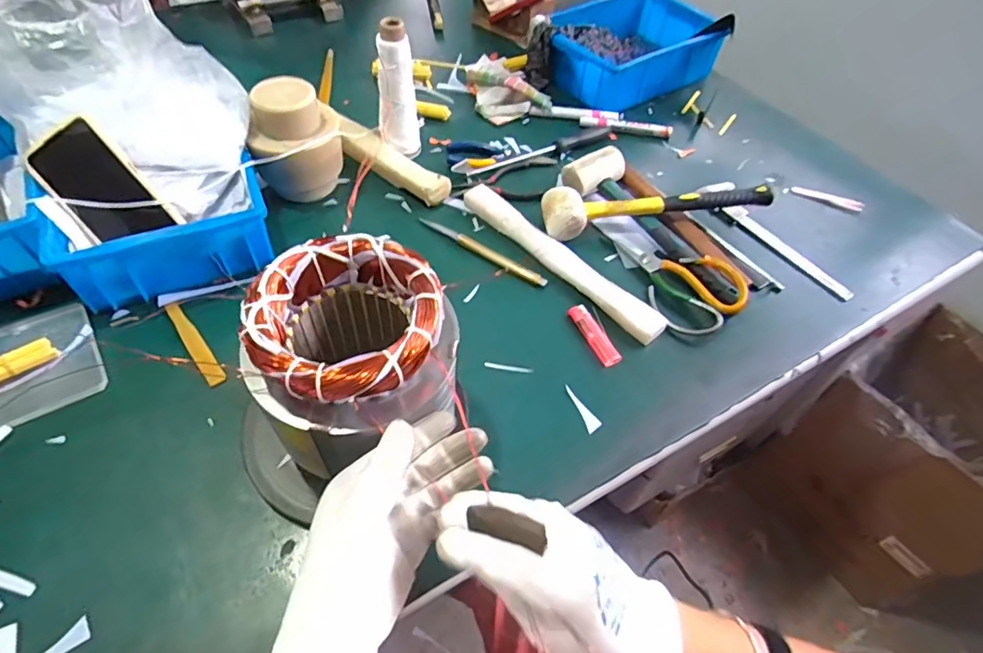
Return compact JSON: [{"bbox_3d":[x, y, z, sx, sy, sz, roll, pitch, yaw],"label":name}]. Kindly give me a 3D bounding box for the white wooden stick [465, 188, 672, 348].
[{"bbox_3d":[0.078,-0.081,0.618,0.031,0.025,0.295,-35,62,-28],"label":"white wooden stick"}]

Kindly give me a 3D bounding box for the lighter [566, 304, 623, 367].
[{"bbox_3d":[0.110,0.008,0.557,0.022,0.007,0.080,-20,56,-19],"label":"lighter"}]

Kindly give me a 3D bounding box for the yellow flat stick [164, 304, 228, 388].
[{"bbox_3d":[-0.296,0.015,0.518,0.017,0.004,0.121,-32,60,-26],"label":"yellow flat stick"}]

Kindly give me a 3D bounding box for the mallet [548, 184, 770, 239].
[{"bbox_3d":[0.206,-0.150,0.666,0.289,0.066,0.060,-7,52,-10],"label":"mallet"}]

